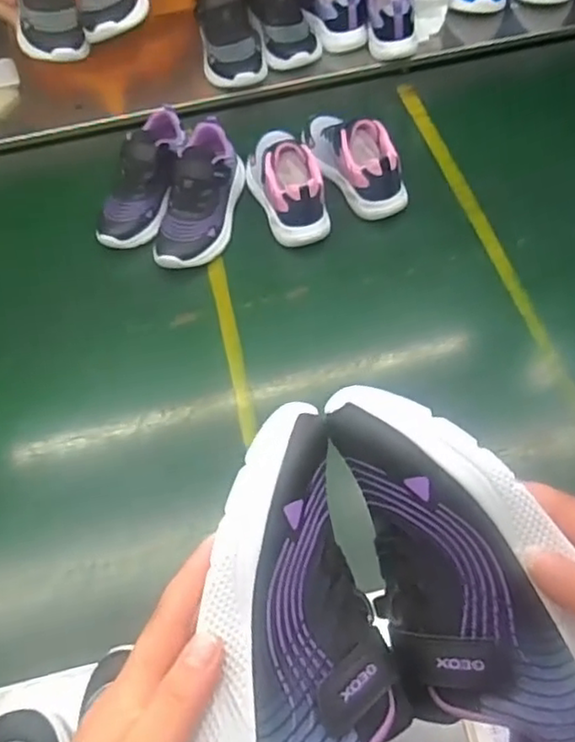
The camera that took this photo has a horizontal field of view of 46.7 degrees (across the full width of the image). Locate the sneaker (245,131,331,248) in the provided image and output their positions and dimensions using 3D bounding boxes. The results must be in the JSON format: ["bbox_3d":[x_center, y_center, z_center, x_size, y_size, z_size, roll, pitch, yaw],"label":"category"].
[{"bbox_3d":[-0.004,-0.249,0.863,0.076,0.087,0.166,-19,58,-9],"label":"sneaker"}]

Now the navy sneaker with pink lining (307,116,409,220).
[{"bbox_3d":[0.086,-0.286,0.877,0.076,0.087,0.179,-22,58,-10],"label":"navy sneaker with pink lining"}]

